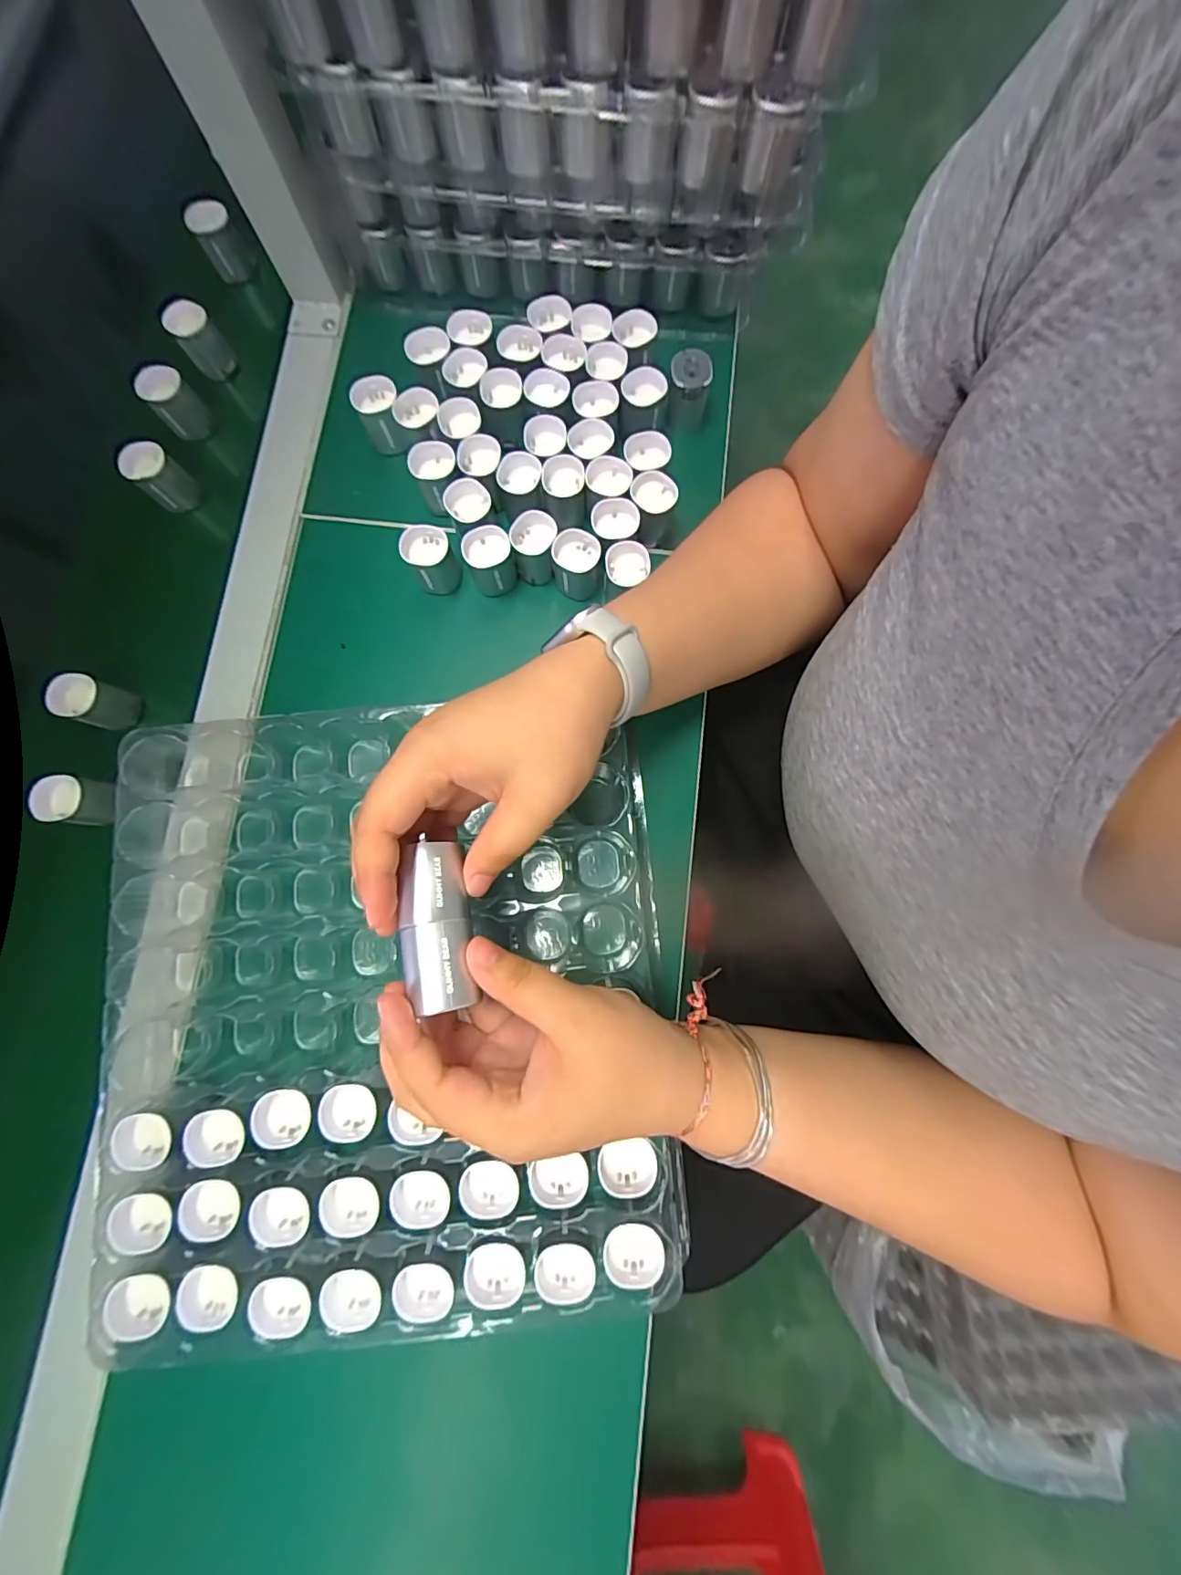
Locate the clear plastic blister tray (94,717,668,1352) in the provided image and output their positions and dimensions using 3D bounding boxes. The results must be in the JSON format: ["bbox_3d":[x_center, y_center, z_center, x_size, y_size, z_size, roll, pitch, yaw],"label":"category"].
[{"bbox_3d":[-0.114,0.114,0.300,0.303,0.050,0.322,-3,80,0],"label":"clear plastic blister tray"}]

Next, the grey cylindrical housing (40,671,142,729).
[{"bbox_3d":[-0.329,-0.056,0.340,0.028,0.039,0.029,0,80,0],"label":"grey cylindrical housing"}]

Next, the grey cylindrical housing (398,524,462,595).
[{"bbox_3d":[-0.105,-0.151,0.342,0.029,0.034,0.030,0,80,0],"label":"grey cylindrical housing"}]

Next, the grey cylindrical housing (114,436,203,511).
[{"bbox_3d":[-0.308,-0.222,0.366,0.033,0.034,0.031,0,80,0],"label":"grey cylindrical housing"}]

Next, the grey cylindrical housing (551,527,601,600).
[{"bbox_3d":[-0.009,-0.147,0.340,0.030,0.033,0.029,-1,80,0],"label":"grey cylindrical housing"}]

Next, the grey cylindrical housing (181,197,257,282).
[{"bbox_3d":[-0.292,-0.433,0.407,0.032,0.039,0.029,-37,82,-6],"label":"grey cylindrical housing"}]

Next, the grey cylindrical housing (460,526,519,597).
[{"bbox_3d":[-0.066,-0.149,0.341,0.029,0.035,0.027,0,80,0],"label":"grey cylindrical housing"}]

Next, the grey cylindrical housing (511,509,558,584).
[{"bbox_3d":[-0.037,-0.158,0.341,0.028,0.036,0.032,1,80,1],"label":"grey cylindrical housing"}]

